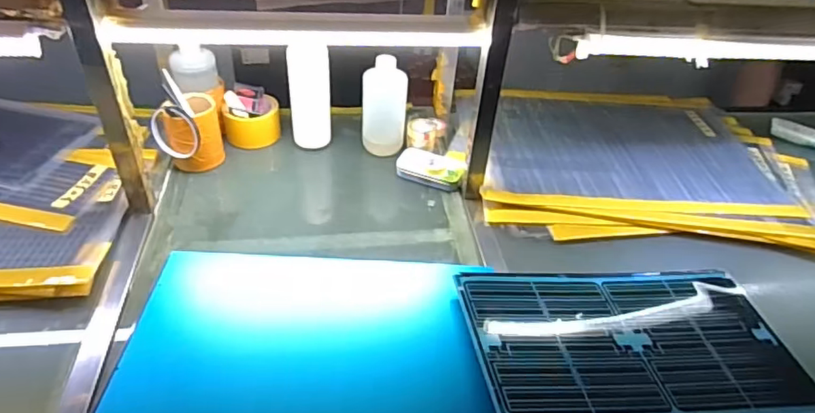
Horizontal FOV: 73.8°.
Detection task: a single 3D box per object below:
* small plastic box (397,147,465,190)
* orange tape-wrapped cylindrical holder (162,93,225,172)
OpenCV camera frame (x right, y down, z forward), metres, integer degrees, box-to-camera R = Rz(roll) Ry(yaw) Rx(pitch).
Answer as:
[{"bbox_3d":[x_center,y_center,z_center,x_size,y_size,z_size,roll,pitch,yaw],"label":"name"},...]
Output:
[{"bbox_3d":[0.039,-0.062,0.912,0.109,0.026,0.062,22,44,17],"label":"small plastic box"},{"bbox_3d":[-0.346,-0.118,0.887,0.075,0.097,0.088,16,42,11],"label":"orange tape-wrapped cylindrical holder"}]

